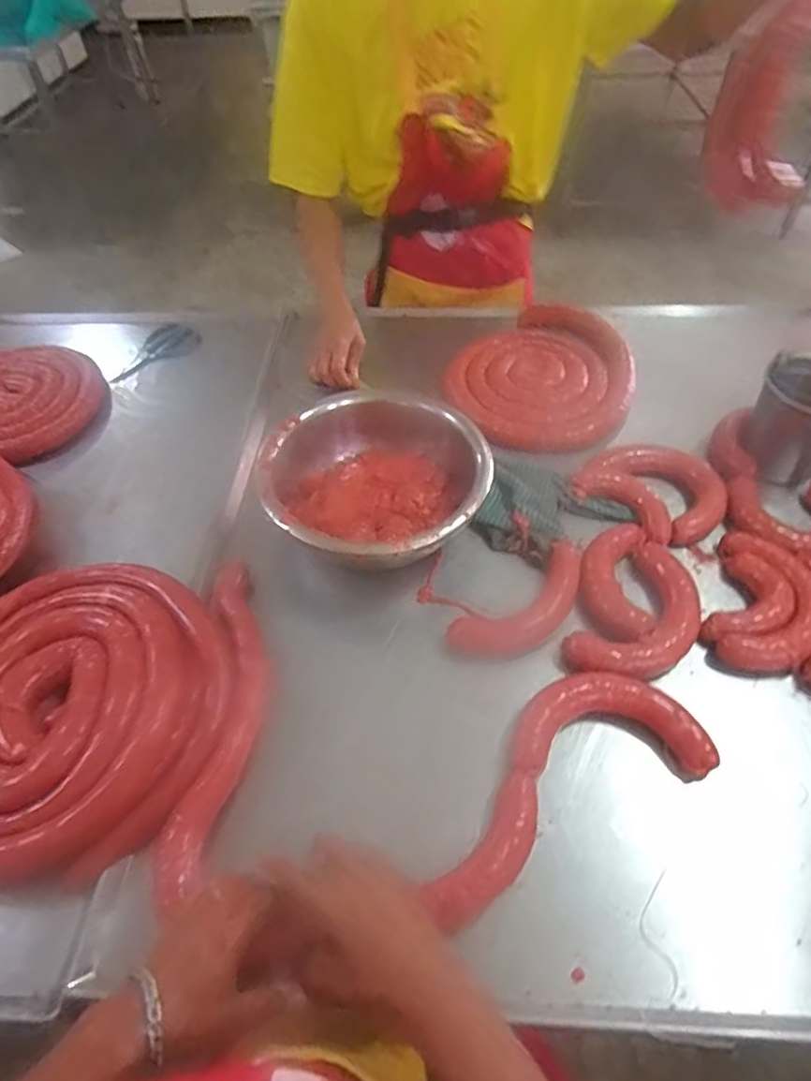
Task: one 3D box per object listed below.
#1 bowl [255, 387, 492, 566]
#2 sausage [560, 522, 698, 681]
[{"bbox_3d":[-0.033,-0.067,0.772,0.280,0.108,0.271,-1,52,1],"label":"bowl"},{"bbox_3d":[0.273,0.073,0.696,0.136,0.032,0.212,15,54,13],"label":"sausage"}]

